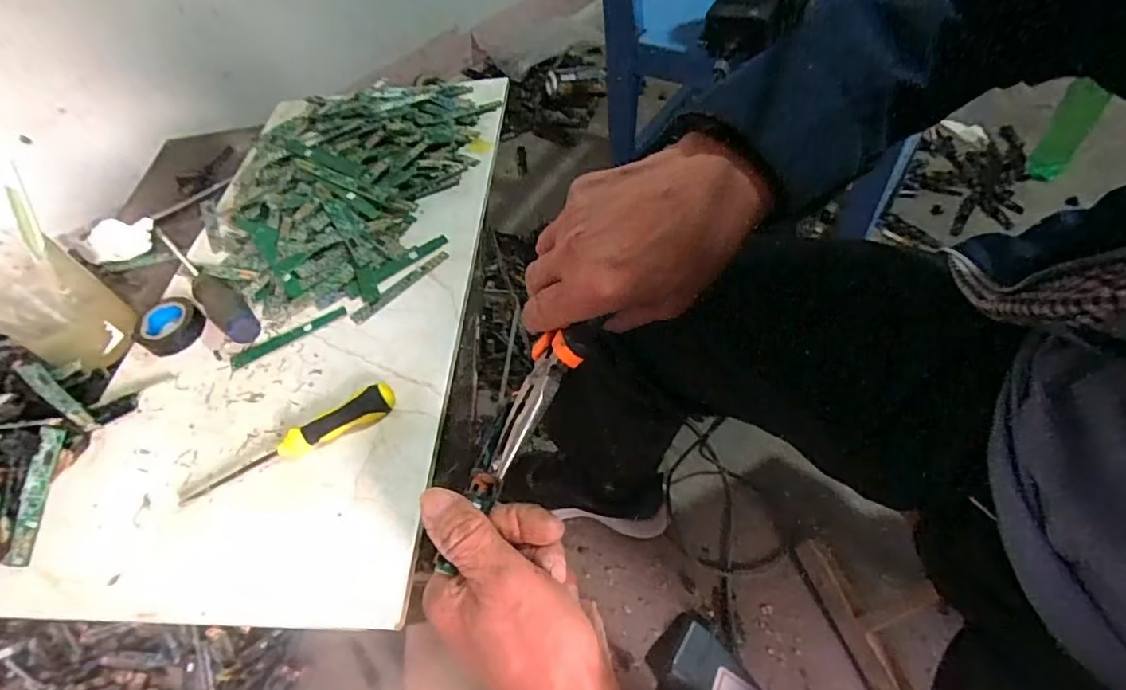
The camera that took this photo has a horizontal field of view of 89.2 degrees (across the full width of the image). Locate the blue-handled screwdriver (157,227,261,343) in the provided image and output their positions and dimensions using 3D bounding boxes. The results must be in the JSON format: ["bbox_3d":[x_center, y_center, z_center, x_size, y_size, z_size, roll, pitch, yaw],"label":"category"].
[{"bbox_3d":[-0.336,-0.062,0.516,0.232,0.032,0.026,33,66,30],"label":"blue-handled screwdriver"}]

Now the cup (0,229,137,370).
[{"bbox_3d":[-0.427,-0.035,0.470,0.079,0.097,0.075,-5,53,7],"label":"cup"}]

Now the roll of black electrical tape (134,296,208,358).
[{"bbox_3d":[-0.337,-0.016,0.490,0.049,0.020,0.050,-5,53,7],"label":"roll of black electrical tape"}]

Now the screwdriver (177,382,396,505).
[{"bbox_3d":[-0.191,0.068,0.400,0.153,0.027,0.019,-27,53,-9],"label":"screwdriver"}]

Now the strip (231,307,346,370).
[{"bbox_3d":[-0.229,-0.007,0.477,0.097,0.006,0.011,-31,54,-12],"label":"strip"}]

